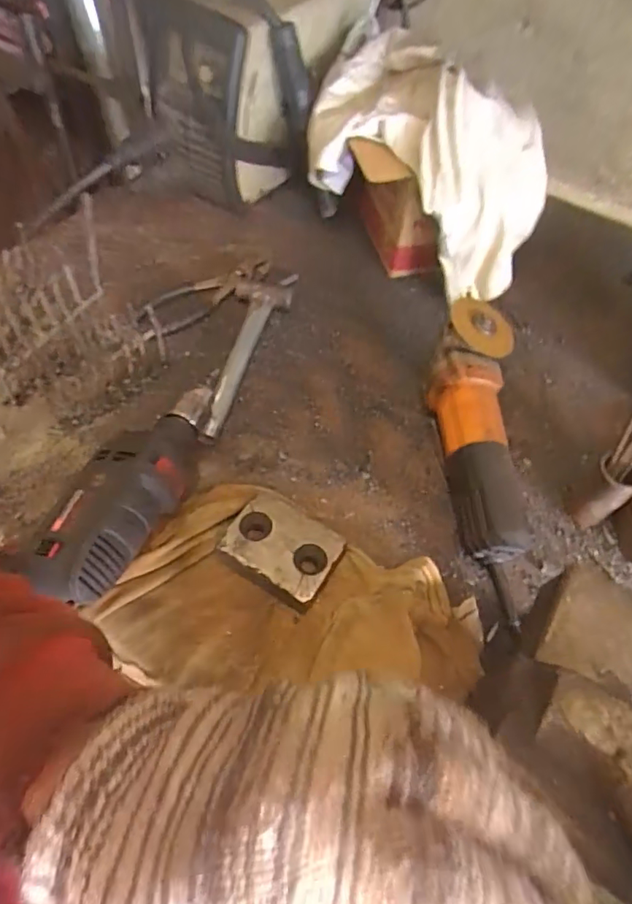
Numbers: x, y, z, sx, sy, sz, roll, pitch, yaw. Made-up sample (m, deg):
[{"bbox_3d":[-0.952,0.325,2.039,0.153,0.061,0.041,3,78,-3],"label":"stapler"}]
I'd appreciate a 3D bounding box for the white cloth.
[{"bbox_3d":[0.134,-0.363,0.665,0.333,0.154,0.181,36,63,18],"label":"white cloth"}]

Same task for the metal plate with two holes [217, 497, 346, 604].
[{"bbox_3d":[-0.031,0.091,0.506,0.101,0.041,0.077,29,61,14],"label":"metal plate with two holes"}]

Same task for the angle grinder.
[{"bbox_3d":[0.170,-0.005,0.545,0.080,0.064,0.324,0,73,-4],"label":"angle grinder"}]

